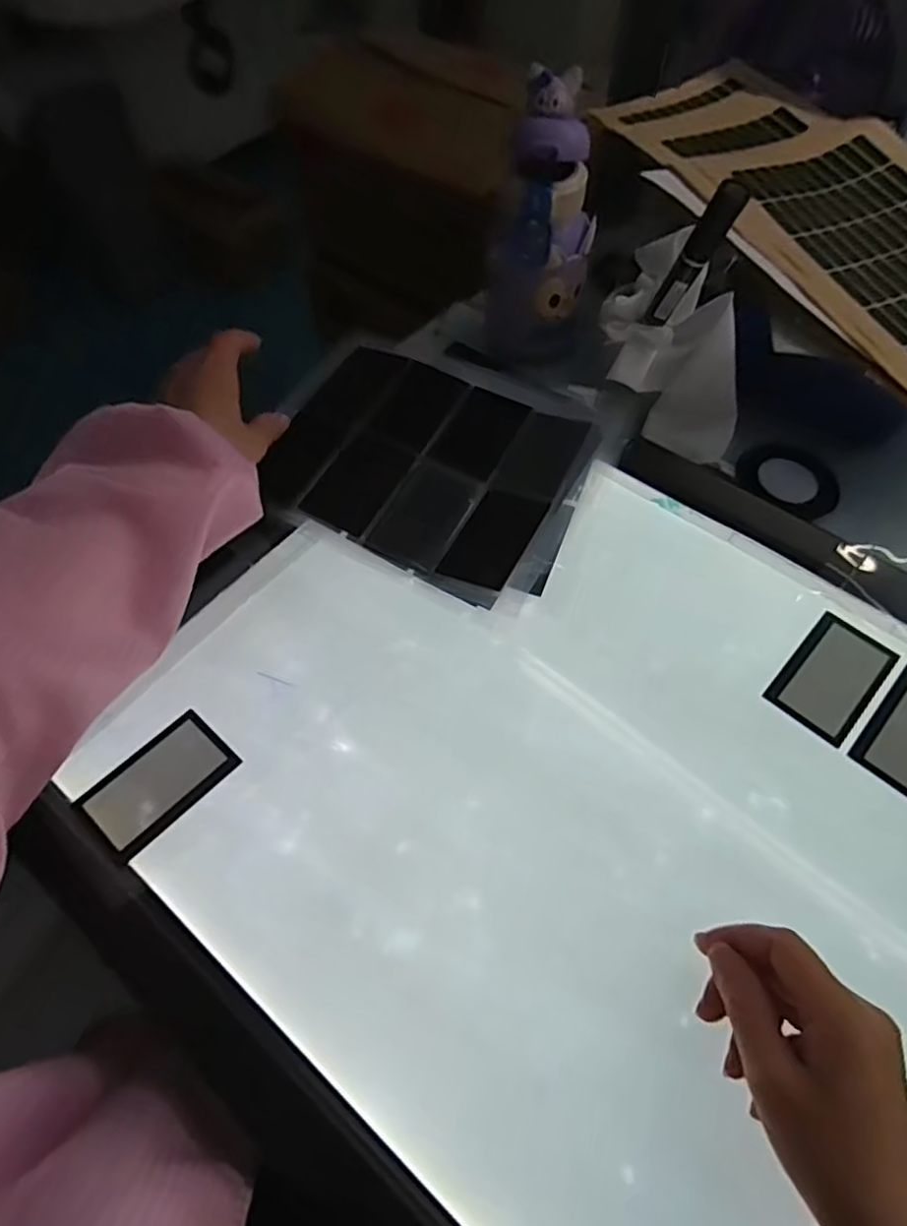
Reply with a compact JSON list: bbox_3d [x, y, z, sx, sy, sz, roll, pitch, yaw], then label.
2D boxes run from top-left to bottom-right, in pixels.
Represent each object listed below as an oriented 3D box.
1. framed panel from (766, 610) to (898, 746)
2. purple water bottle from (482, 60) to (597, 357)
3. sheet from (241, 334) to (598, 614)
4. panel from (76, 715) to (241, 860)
[{"bbox_3d":[0.245,0.041,0.426,0.051,0.004,0.083,39,69,20],"label":"framed panel"},{"bbox_3d":[0.072,-0.311,0.546,0.084,0.186,0.082,16,61,10],"label":"purple water bottle"},{"bbox_3d":[-0.025,-0.118,0.506,0.223,0.019,0.180,24,65,13],"label":"sheet"},{"bbox_3d":[-0.175,0.101,0.394,0.051,0.010,0.081,38,69,19],"label":"panel"}]

